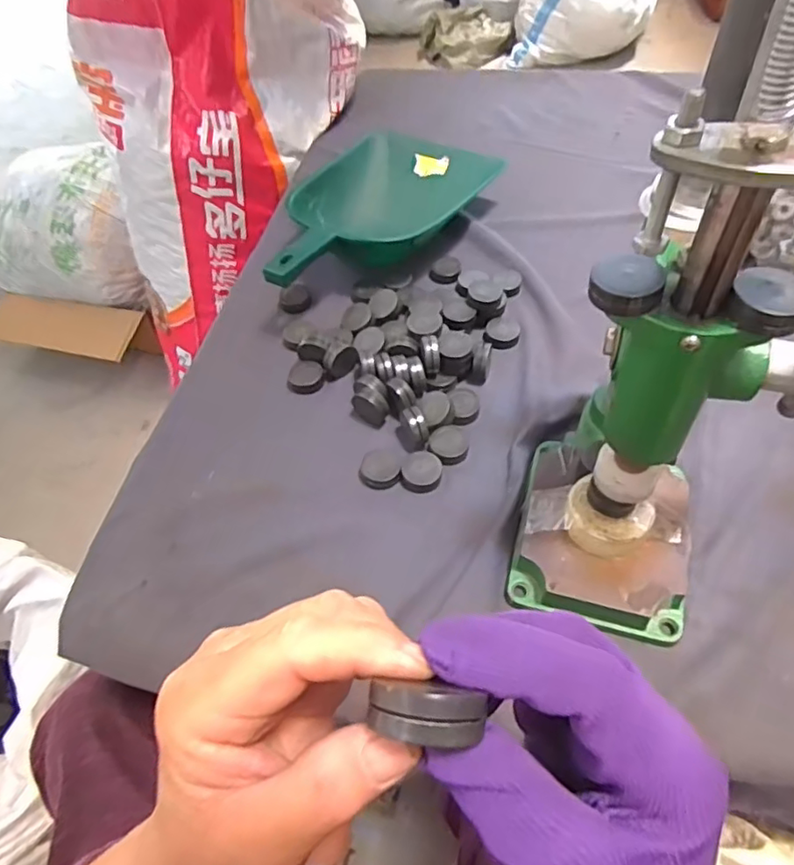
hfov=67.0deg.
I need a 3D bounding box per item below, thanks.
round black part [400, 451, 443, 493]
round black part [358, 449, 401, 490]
[{"bbox_3d":[0.021,0.031,0.490,0.030,0.014,0.038,15,54,15],"label":"round black part"},{"bbox_3d":[-0.014,0.027,0.492,0.033,0.011,0.036,-2,51,2],"label":"round black part"}]

